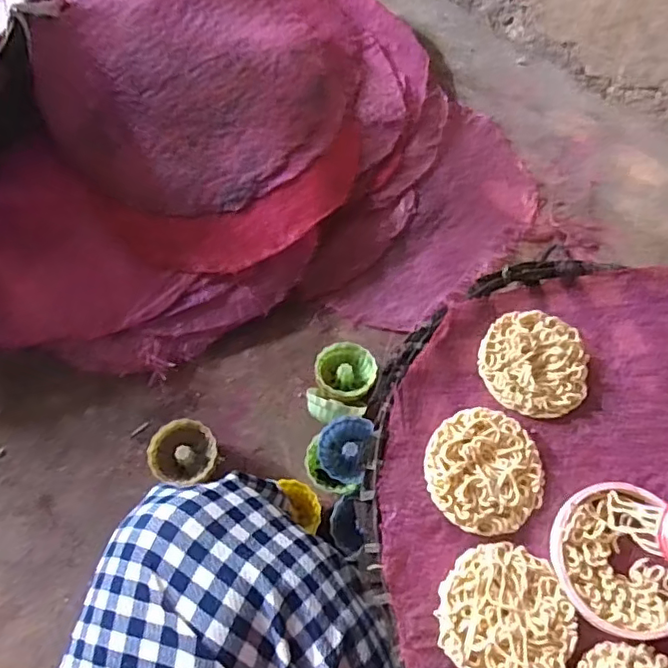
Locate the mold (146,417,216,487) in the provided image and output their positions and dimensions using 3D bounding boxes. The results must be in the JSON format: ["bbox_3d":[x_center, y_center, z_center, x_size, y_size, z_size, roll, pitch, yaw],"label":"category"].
[{"bbox_3d":[-0.145,0.118,0.567,0.060,0.052,0.057,1,64,-2],"label":"mold"}]

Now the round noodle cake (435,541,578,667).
[{"bbox_3d":[0.100,0.163,0.334,0.074,0.009,0.076,1,64,-2],"label":"round noodle cake"}]

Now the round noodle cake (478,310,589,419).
[{"bbox_3d":[0.140,0.019,0.405,0.073,0.011,0.075,11,64,2],"label":"round noodle cake"}]

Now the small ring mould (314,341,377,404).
[{"bbox_3d":[0.011,0.043,0.611,0.061,0.030,0.063,1,64,-2],"label":"small ring mould"}]

